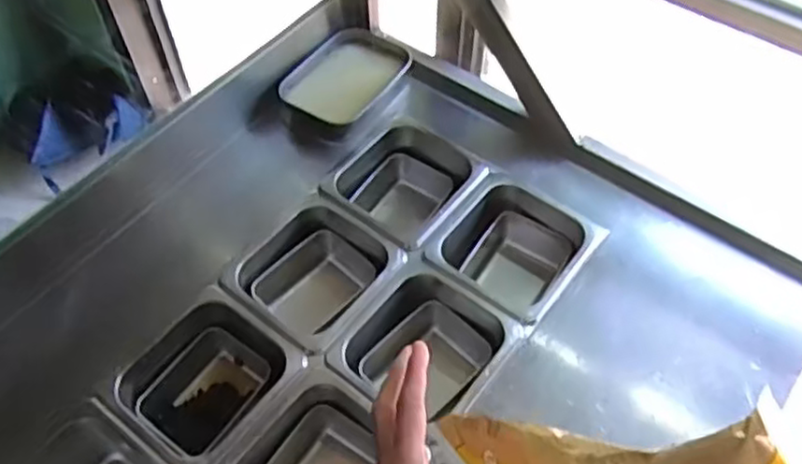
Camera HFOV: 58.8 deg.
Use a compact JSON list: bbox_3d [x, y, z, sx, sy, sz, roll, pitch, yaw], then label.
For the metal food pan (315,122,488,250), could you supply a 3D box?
[{"bbox_3d":[0.008,-0.043,0.969,0.169,0.114,0.182,33,62,21],"label":"metal food pan"}]

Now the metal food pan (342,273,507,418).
[{"bbox_3d":[0.026,0.152,0.847,0.141,0.116,0.164,35,63,22],"label":"metal food pan"}]

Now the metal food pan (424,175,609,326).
[{"bbox_3d":[0.140,0.045,0.917,0.162,0.135,0.182,34,62,22],"label":"metal food pan"}]

